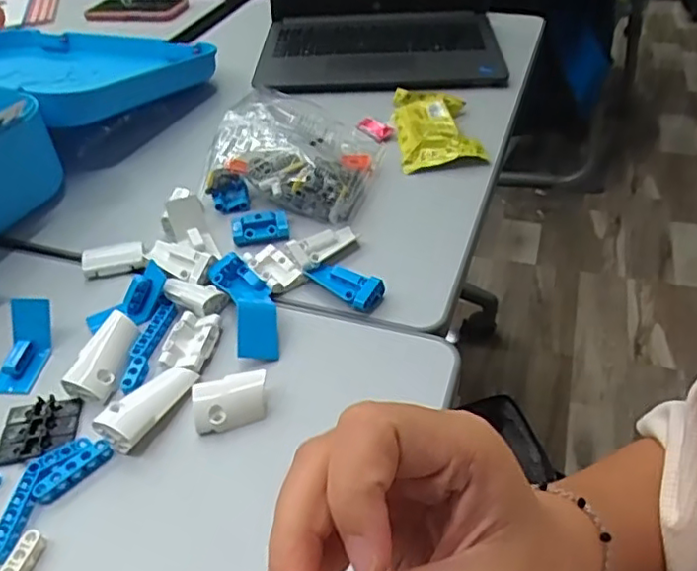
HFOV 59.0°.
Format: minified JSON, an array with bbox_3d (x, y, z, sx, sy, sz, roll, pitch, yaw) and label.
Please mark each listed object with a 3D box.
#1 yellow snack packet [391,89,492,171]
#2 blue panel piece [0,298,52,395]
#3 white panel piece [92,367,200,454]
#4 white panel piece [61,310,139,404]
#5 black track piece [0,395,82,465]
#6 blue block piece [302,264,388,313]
[{"bbox_3d":[0.095,-0.183,0.685,0.087,0.028,0.156,-4,43,-2],"label":"yellow snack packet"},{"bbox_3d":[-0.237,0.044,0.453,0.032,0.012,0.073,-1,66,2],"label":"blue panel piece"},{"bbox_3d":[-0.133,0.077,0.410,0.032,0.015,0.070,28,50,29],"label":"white panel piece"},{"bbox_3d":[-0.172,0.048,0.442,0.028,0.017,0.070,9,44,12],"label":"white panel piece"},{"bbox_3d":[-0.206,0.094,0.410,0.049,0.004,0.049,-6,43,-4],"label":"black track piece"},{"bbox_3d":[-0.004,-0.004,0.499,0.066,0.021,0.027,30,51,30],"label":"blue block piece"}]

